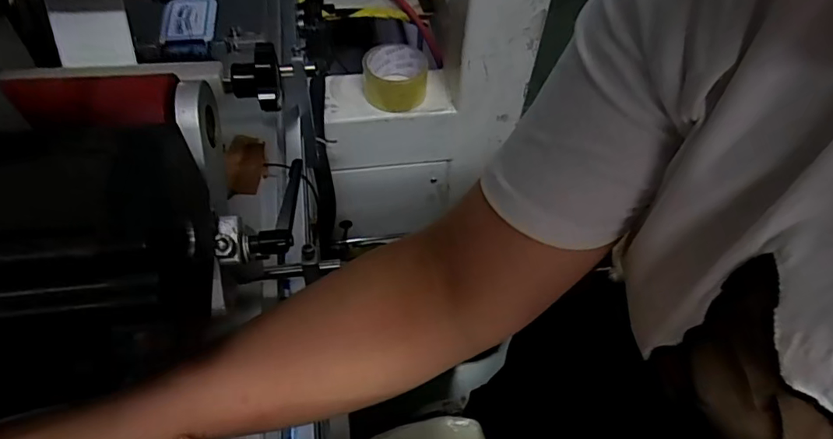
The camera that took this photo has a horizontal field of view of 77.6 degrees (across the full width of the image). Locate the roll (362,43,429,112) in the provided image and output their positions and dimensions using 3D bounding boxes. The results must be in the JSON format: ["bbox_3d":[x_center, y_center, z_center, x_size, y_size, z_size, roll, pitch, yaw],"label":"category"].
[{"bbox_3d":[-0.029,-0.194,0.712,0.086,0.056,0.087,1,53,-2],"label":"roll"}]

